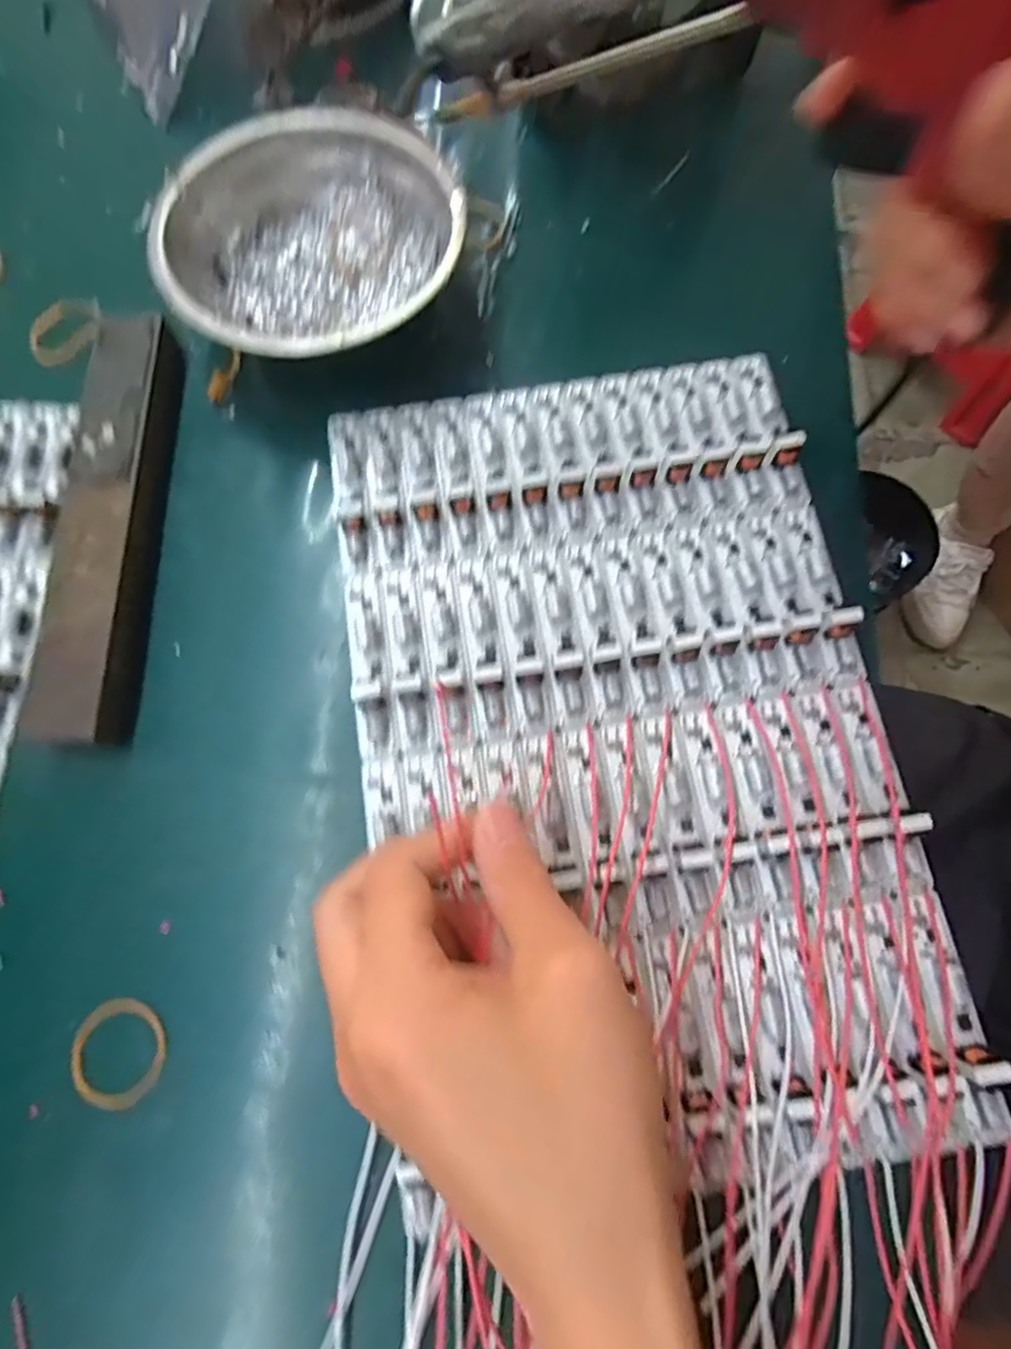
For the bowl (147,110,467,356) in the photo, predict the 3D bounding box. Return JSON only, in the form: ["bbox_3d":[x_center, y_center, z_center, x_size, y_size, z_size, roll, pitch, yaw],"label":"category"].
[{"bbox_3d":[-0.081,-0.180,0.272,0.121,0.041,0.124,0,74,2],"label":"bowl"}]

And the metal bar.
[{"bbox_3d":[-0.160,-0.064,0.254,0.033,0.019,0.183,-2,74,1],"label":"metal bar"}]

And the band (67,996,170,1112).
[{"bbox_3d":[-0.131,0.129,0.210,0.029,0.005,0.034,-18,74,-3],"label":"band"}]

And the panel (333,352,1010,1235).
[{"bbox_3d":[0.043,0.013,0.230,0.190,0.015,0.292,-9,74,-1],"label":"panel"}]

